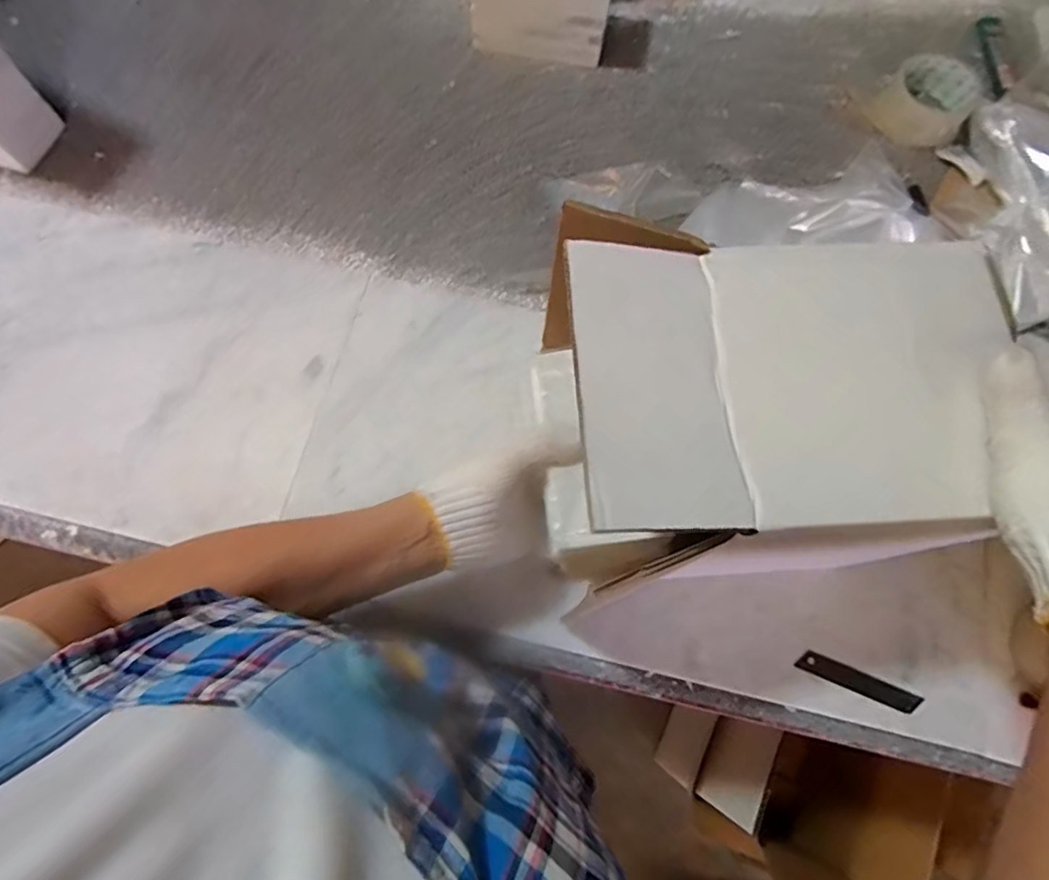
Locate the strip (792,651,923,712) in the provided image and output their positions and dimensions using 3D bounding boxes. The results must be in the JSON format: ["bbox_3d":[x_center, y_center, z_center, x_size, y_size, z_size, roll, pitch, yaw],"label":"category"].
[{"bbox_3d":[0.272,0.197,0.473,0.097,0.004,0.017,22,81,5],"label":"strip"}]

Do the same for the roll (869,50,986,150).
[{"bbox_3d":[0.456,-0.382,0.654,0.093,0.037,0.097,41,74,14],"label":"roll"}]

